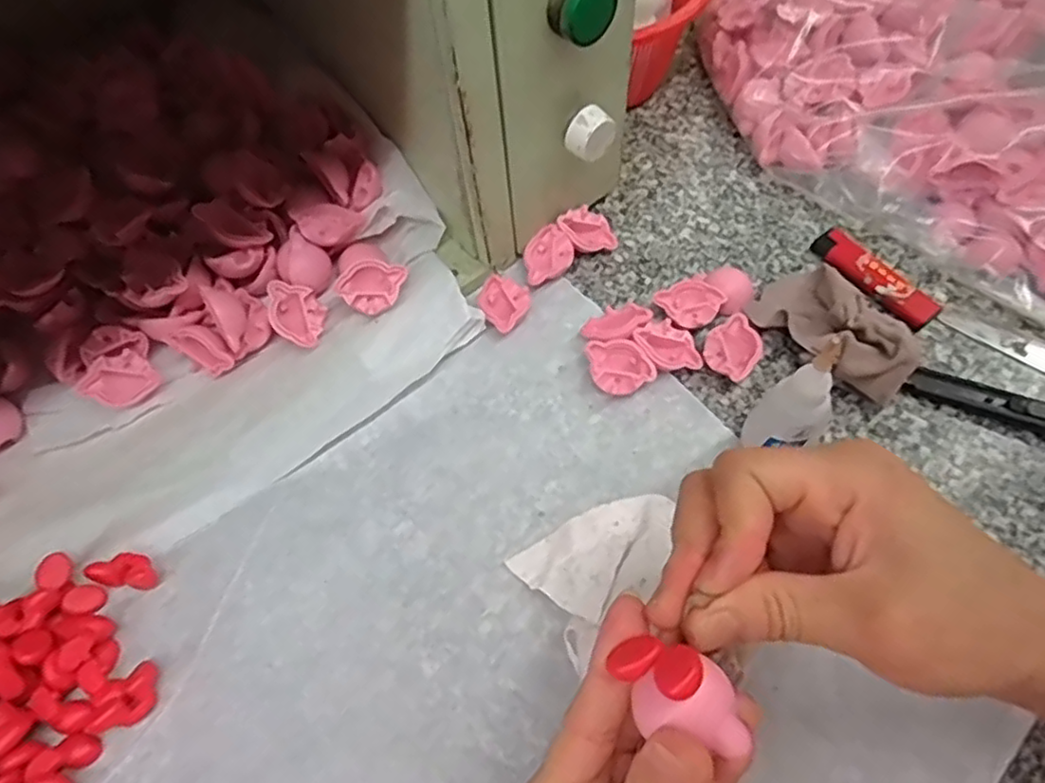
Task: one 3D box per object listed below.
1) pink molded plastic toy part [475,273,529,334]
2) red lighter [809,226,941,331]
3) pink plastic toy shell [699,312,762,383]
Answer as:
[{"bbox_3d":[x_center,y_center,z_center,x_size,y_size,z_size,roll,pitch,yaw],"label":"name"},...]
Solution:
[{"bbox_3d":[-0.011,-0.048,0.377,0.030,0.013,0.030,33,68,18],"label":"pink molded plastic toy part"},{"bbox_3d":[0.197,-0.065,0.374,0.019,0.012,0.075,-32,65,-14],"label":"red lighter"},{"bbox_3d":[0.112,-0.023,0.353,0.030,0.015,0.032,-1,62,2],"label":"pink plastic toy shell"}]

